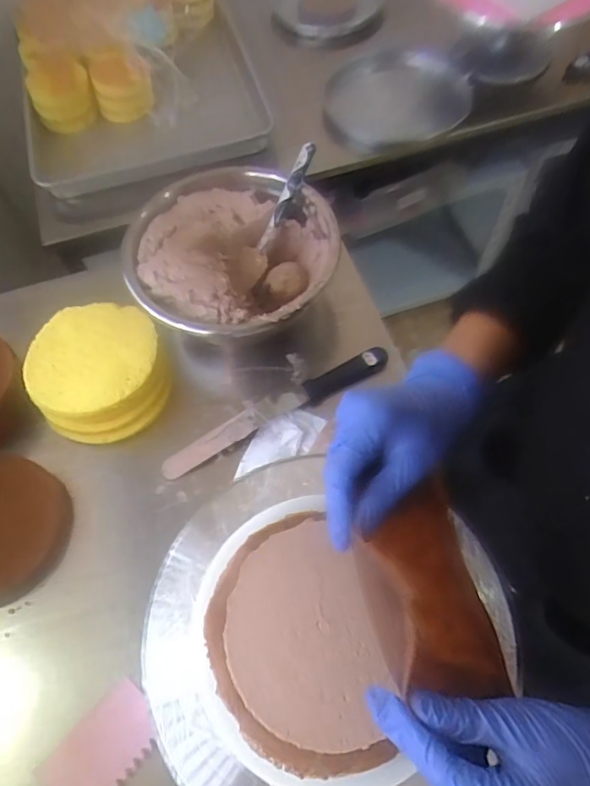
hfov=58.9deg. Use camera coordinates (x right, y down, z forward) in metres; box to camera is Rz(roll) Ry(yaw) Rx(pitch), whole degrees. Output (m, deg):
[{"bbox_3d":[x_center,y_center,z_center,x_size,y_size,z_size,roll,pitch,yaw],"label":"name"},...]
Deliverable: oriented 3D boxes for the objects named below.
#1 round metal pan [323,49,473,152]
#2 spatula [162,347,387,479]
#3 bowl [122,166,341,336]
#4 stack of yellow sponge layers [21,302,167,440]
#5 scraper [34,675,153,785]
[{"bbox_3d":[0.188,-0.554,0.979,0.258,0.048,0.258,-1,61,2],"label":"round metal pan"},{"bbox_3d":[-0.023,0.020,0.663,0.310,0.024,0.038,-27,64,-12],"label":"spatula"},{"bbox_3d":[-0.076,-0.170,0.701,0.250,0.106,0.263,-1,61,2],"label":"bowl"},{"bbox_3d":[-0.248,-0.030,0.673,0.168,0.064,0.181,-22,63,-9],"label":"stack of yellow sponge layers"},{"bbox_3d":[-0.185,0.341,0.502,0.070,0.004,0.108,33,62,27],"label":"scraper"}]

